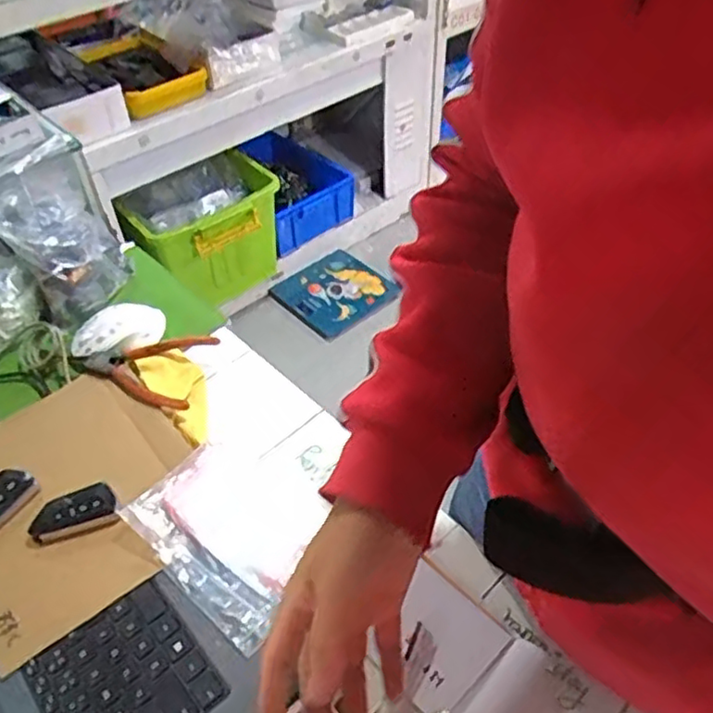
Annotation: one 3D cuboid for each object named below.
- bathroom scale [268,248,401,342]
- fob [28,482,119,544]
[{"bbox_3d":[-0.056,-0.184,1.846,0.284,0.036,0.249,-34,54,-28],"label":"bathroom scale"},{"bbox_3d":[-0.238,0.133,0.554,0.069,0.023,0.032,-16,47,-13],"label":"fob"}]

